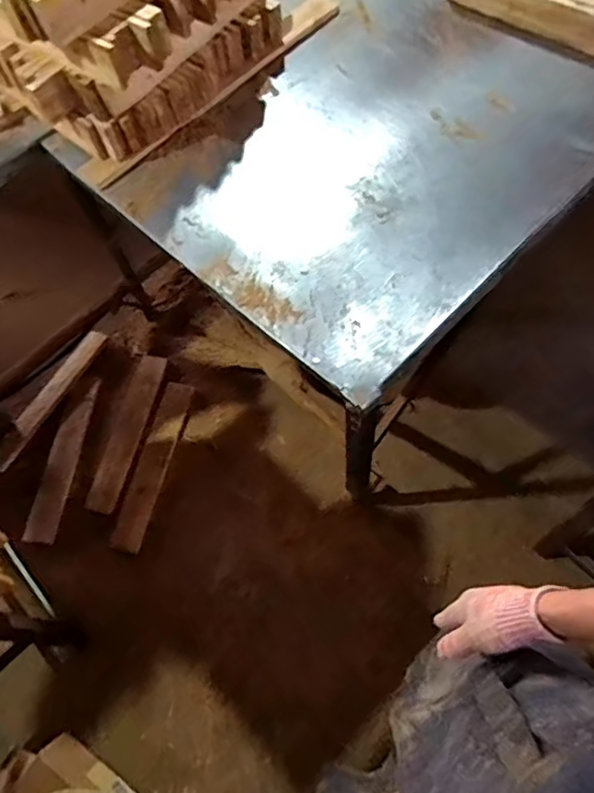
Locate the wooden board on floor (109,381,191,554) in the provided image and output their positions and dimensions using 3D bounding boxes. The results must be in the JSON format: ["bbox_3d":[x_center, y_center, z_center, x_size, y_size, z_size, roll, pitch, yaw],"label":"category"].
[{"bbox_3d":[-0.392,0.182,1.588,0.087,0.019,0.465,12,70,11],"label":"wooden board on floor"}]

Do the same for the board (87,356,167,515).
[{"bbox_3d":[-0.472,0.091,1.615,0.087,0.022,0.454,11,65,10],"label":"board"}]

